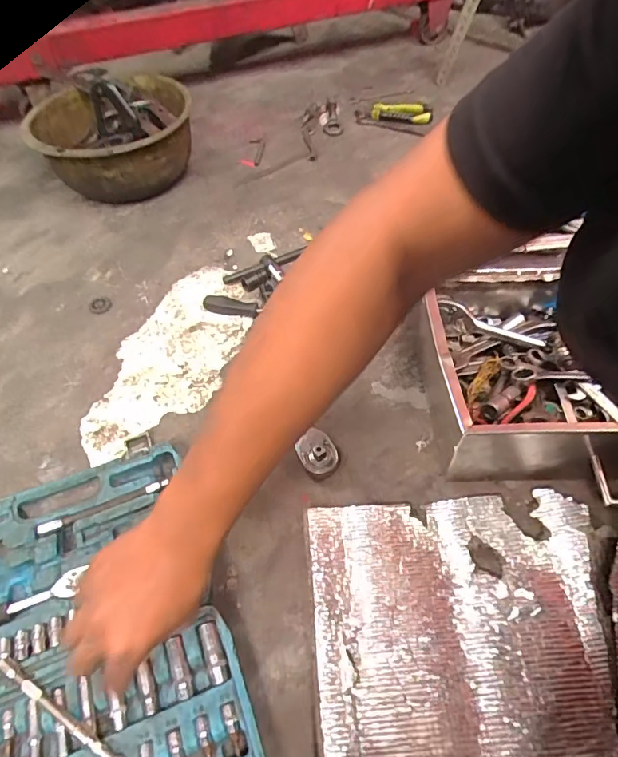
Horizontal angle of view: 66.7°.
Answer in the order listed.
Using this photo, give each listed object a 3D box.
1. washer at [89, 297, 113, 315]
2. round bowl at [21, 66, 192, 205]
[{"bbox_3d":[-0.331,-0.116,0.747,0.035,0.005,0.033,-2,54,3],"label":"washer"},{"bbox_3d":[-0.381,-0.478,0.928,0.279,0.161,0.317,-25,56,-13],"label":"round bowl"}]

